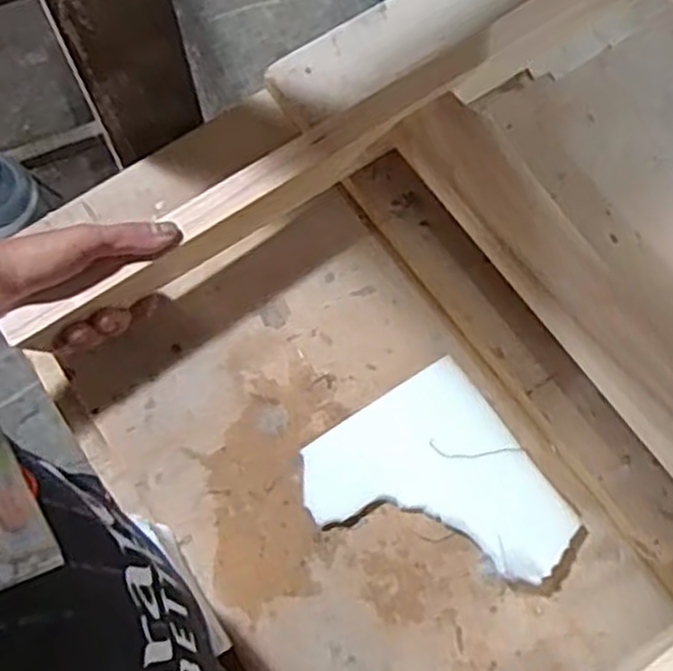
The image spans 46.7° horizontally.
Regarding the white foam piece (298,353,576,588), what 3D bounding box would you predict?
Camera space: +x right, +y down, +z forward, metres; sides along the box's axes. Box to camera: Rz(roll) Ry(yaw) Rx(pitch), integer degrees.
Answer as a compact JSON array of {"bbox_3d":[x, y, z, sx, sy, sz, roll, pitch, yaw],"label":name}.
[{"bbox_3d":[0.079,0.131,0.635,0.168,0.026,0.183,-32,73,-10],"label":"white foam piece"}]

